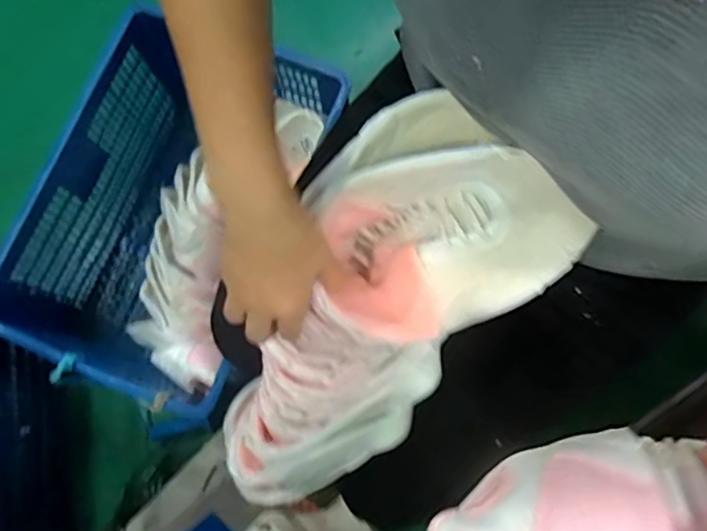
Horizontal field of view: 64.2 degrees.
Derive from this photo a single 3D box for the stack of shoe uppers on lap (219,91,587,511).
[{"bbox_3d":[0.008,0.070,0.493,0.172,0.108,0.418,36,115,8],"label":"stack of shoe uppers on lap"}]

